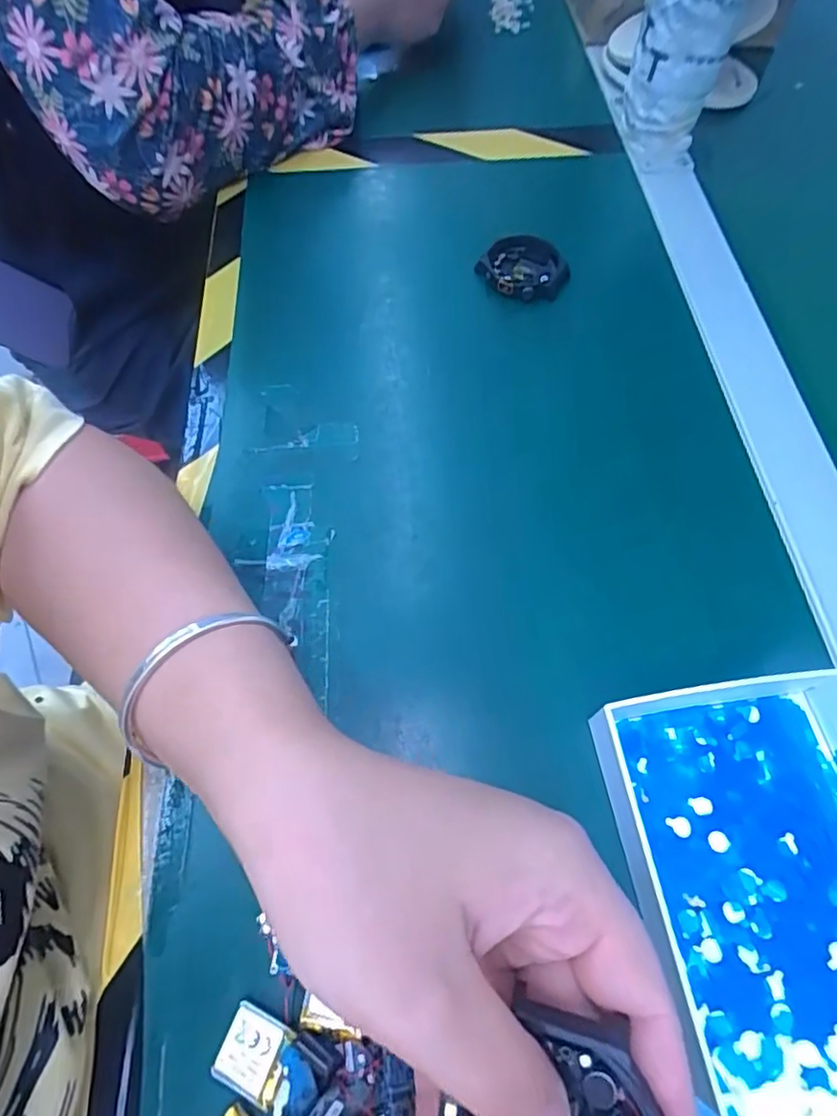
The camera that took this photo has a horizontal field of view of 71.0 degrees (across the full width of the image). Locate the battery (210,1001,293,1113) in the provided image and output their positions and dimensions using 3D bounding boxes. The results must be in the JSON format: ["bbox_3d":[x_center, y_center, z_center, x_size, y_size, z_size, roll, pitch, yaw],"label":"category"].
[{"bbox_3d":[-0.055,0.166,0.196,0.023,0.004,0.022,21,65,11],"label":"battery"}]

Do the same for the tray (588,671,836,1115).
[{"bbox_3d":[0.137,0.133,0.201,0.106,0.025,0.180,-7,63,-3],"label":"tray"}]

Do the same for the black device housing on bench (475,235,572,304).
[{"bbox_3d":[0.068,-0.186,0.376,0.053,0.013,0.048,27,66,14],"label":"black device housing on bench"}]

